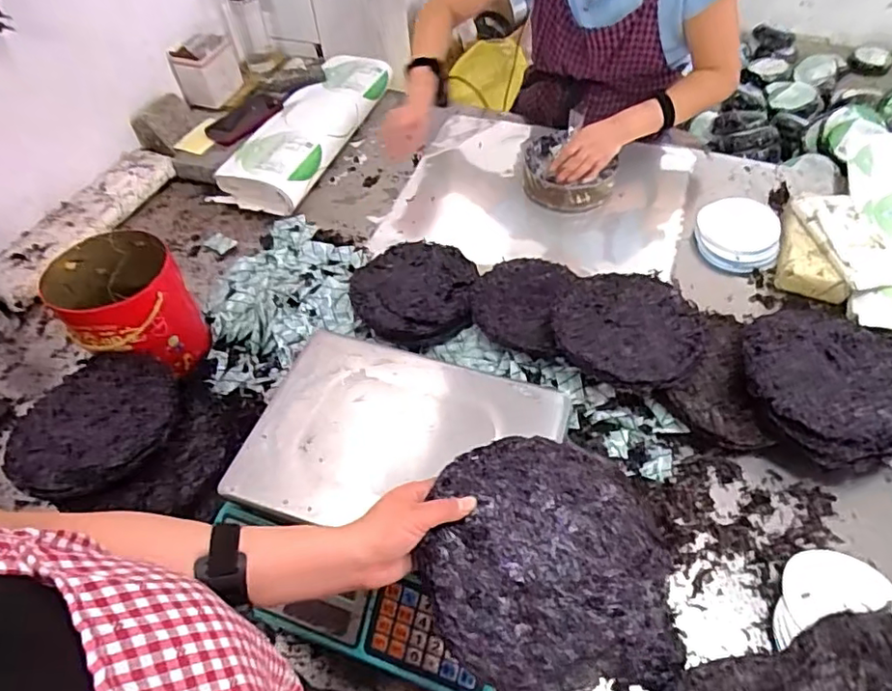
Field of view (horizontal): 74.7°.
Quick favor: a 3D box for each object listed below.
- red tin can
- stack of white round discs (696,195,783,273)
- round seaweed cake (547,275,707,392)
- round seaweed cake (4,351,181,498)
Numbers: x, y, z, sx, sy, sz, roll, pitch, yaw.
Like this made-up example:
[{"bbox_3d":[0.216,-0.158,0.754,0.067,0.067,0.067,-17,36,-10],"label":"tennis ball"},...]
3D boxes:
[{"bbox_3d":[-0.460,-0.047,0.863,0.157,0.174,0.159,-2,53,3],"label":"red tin can"},{"bbox_3d":[0.507,-0.194,1.018,0.129,0.047,0.155,14,55,14],"label":"stack of white round discs"},{"bbox_3d":[0.254,-0.030,0.818,0.197,0.022,0.201,-2,53,3],"label":"round seaweed cake"},{"bbox_3d":[-0.441,0.094,0.730,0.201,0.033,0.200,-2,53,3],"label":"round seaweed cake"}]

